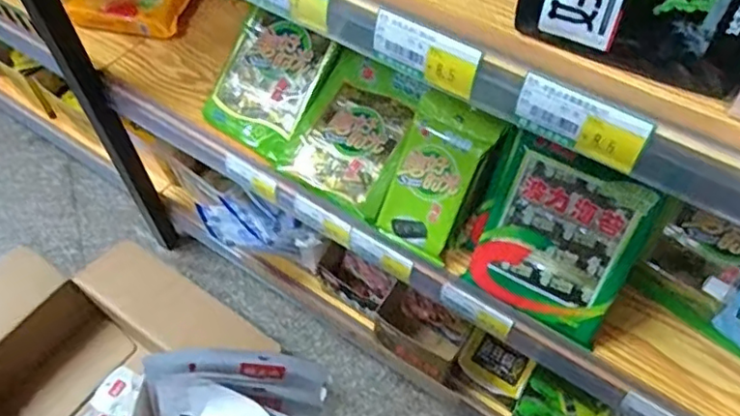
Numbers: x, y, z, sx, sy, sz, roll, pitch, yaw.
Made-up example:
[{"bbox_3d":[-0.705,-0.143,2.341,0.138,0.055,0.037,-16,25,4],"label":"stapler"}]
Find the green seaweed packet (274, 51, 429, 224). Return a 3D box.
[{"bbox_3d":[-0.017,-0.086,0.689,0.134,0.022,0.160,33,90,25],"label":"green seaweed packet"}]

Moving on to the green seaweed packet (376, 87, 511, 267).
[{"bbox_3d":[0.066,-0.032,0.632,0.083,0.160,0.019,33,23,23],"label":"green seaweed packet"}]

